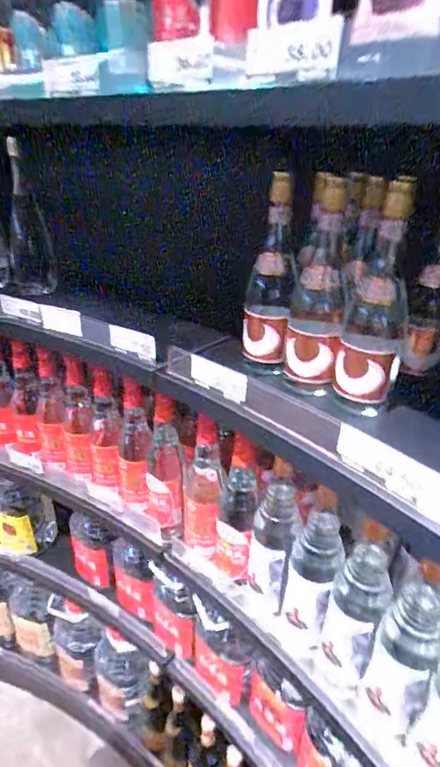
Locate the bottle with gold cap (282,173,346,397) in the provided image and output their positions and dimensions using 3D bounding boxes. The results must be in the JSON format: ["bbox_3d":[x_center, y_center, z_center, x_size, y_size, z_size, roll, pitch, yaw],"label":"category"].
[{"bbox_3d":[0.119,-0.107,0.545,0.063,0.253,0.070,7,28,9],"label":"bottle with gold cap"}]

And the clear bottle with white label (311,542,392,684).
[{"bbox_3d":[0.160,0.288,0.551,0.064,0.202,0.048,15,30,22],"label":"clear bottle with white label"}]

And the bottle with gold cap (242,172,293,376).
[{"bbox_3d":[0.064,-0.134,0.588,0.057,0.247,0.074,5,28,5],"label":"bottle with gold cap"}]

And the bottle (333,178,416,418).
[{"bbox_3d":[0.178,-0.086,0.512,0.069,0.250,0.074,13,29,20],"label":"bottle"}]

